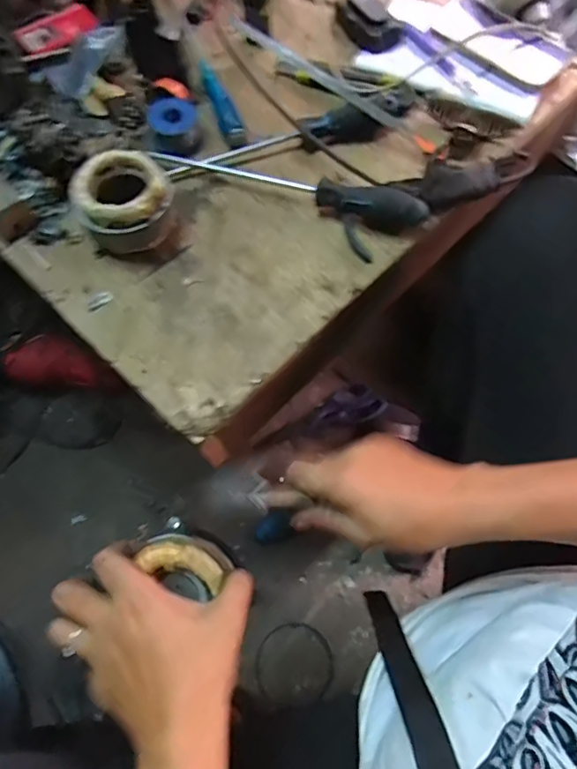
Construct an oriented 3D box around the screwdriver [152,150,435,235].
[{"bbox_3d":[-0.003,-0.211,0.550,0.295,0.036,0.038,17,69,7],"label":"screwdriver"}]

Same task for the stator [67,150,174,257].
[{"bbox_3d":[-0.159,-0.178,0.523,0.092,0.061,0.077,-22,69,-9],"label":"stator"}]

